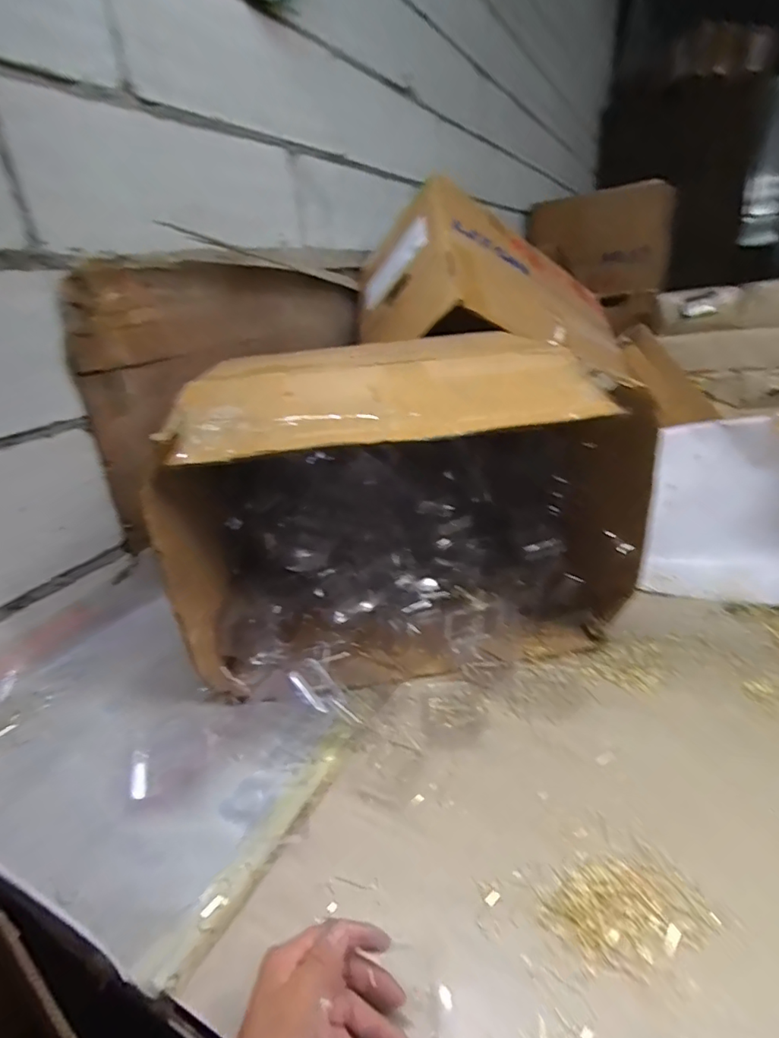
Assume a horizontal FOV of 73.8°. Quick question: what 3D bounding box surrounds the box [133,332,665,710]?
[{"bbox_3d":[0.019,-0.001,0.712,0.571,0.392,0.247,-8,24,-4],"label":"box"}]

